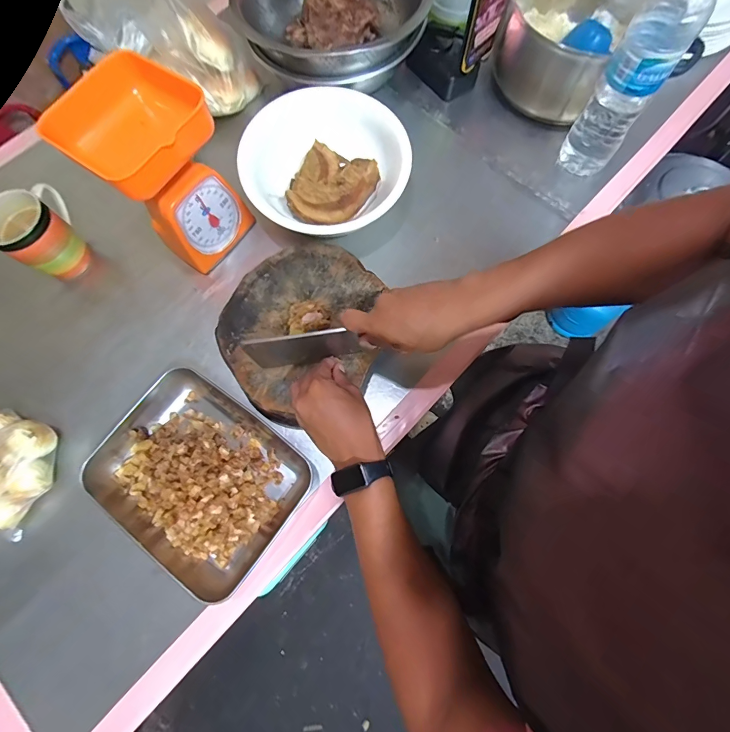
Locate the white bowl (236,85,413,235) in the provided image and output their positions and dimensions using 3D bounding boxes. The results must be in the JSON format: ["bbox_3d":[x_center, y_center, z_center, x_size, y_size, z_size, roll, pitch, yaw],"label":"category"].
[{"bbox_3d":[-0.062,-0.303,0.569,0.240,0.067,0.202,-41,78,-9],"label":"white bowl"}]

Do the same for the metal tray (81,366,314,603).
[{"bbox_3d":[-0.220,0.140,0.490,0.258,0.043,0.197,35,79,10],"label":"metal tray"}]

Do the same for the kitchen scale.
[{"bbox_3d":[-0.271,-0.264,0.516,0.153,0.213,0.135,36,79,10],"label":"kitchen scale"}]

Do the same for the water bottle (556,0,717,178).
[{"bbox_3d":[0.361,-0.392,0.493,0.074,0.267,0.091,31,78,9],"label":"water bottle"}]

